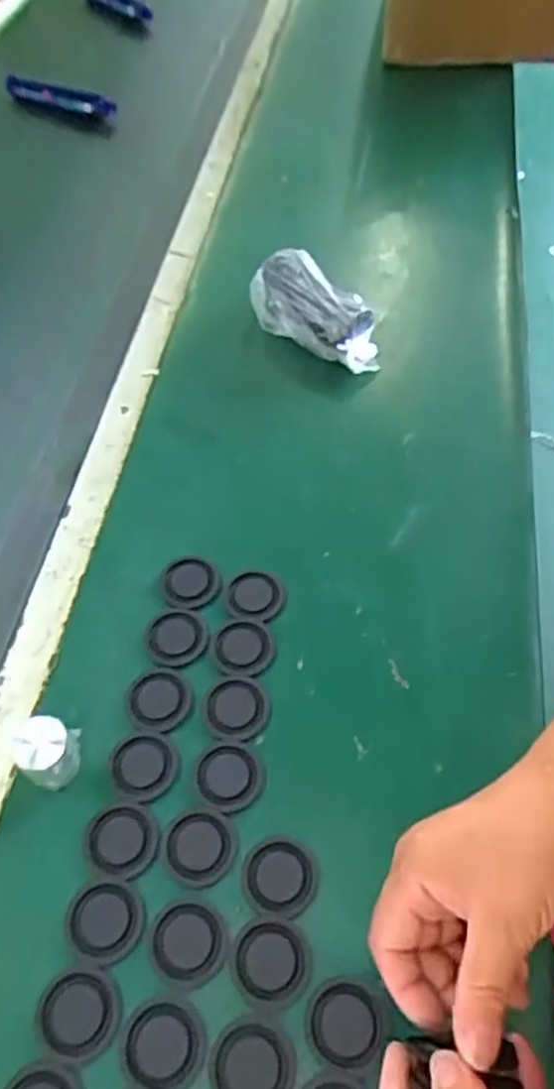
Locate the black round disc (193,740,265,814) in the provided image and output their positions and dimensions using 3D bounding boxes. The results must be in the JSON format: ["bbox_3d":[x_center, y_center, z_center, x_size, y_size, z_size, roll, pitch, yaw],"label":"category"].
[{"bbox_3d":[-0.032,0.153,0.482,0.044,0.004,0.046,-1,56,1],"label":"black round disc"}]

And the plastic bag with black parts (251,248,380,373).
[{"bbox_3d":[0.037,-0.227,0.705,0.053,0.054,0.150,-39,63,-22],"label":"plastic bag with black parts"}]

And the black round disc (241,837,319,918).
[{"bbox_3d":[0.002,0.203,0.445,0.045,0.004,0.045,-1,56,1],"label":"black round disc"}]

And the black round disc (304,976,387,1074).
[{"bbox_3d":[0.038,0.266,0.403,0.043,0.004,0.043,-1,56,1],"label":"black round disc"}]

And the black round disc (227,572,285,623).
[{"bbox_3d":[-0.016,0.038,0.558,0.042,0.004,0.040,-1,56,1],"label":"black round disc"}]

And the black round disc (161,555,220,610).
[{"bbox_3d":[-0.068,0.029,0.566,0.044,0.005,0.047,-1,56,1],"label":"black round disc"}]

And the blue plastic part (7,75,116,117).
[{"bbox_3d":[-0.310,-0.643,1.048,0.174,0.025,0.028,19,59,14],"label":"blue plastic part"}]

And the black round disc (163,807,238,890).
[{"bbox_3d":[-0.048,0.189,0.456,0.044,0.004,0.045,-1,56,1],"label":"black round disc"}]

